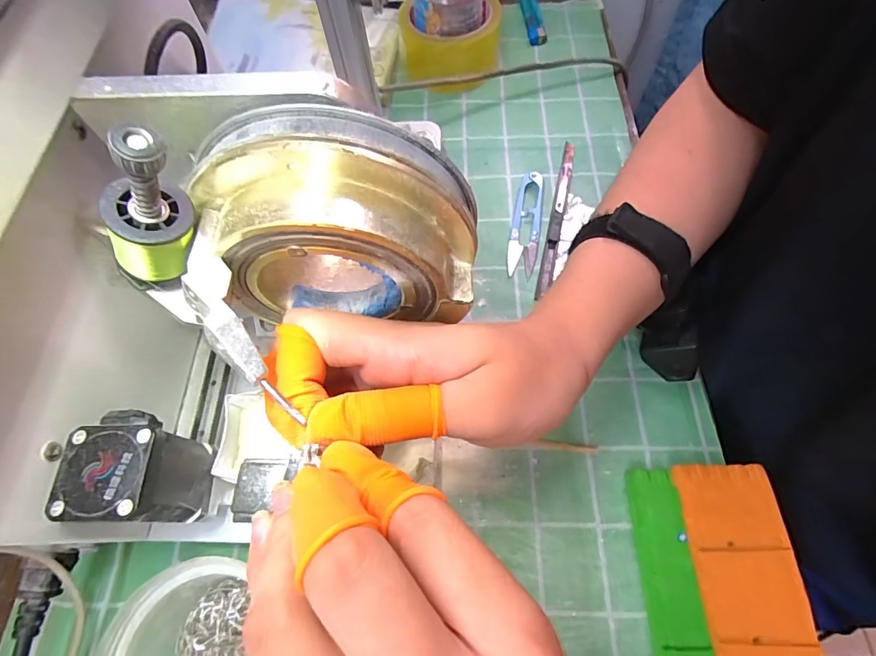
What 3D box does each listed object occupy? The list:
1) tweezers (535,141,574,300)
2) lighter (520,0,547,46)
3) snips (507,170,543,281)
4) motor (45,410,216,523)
[{"bbox_3d":[0.102,-0.099,0.373,0.010,0.006,0.157,13,67,9],"label":"tweezers"},{"bbox_3d":[0.103,-0.342,0.486,0.019,0.012,0.080,-6,66,1],"label":"lighter"},{"bbox_3d":[0.074,-0.090,0.370,0.023,0.010,0.103,7,67,7],"label":"snips"},{"bbox_3d":[-0.149,0.072,0.224,0.042,0.053,0.047,2,66,4],"label":"motor"}]

